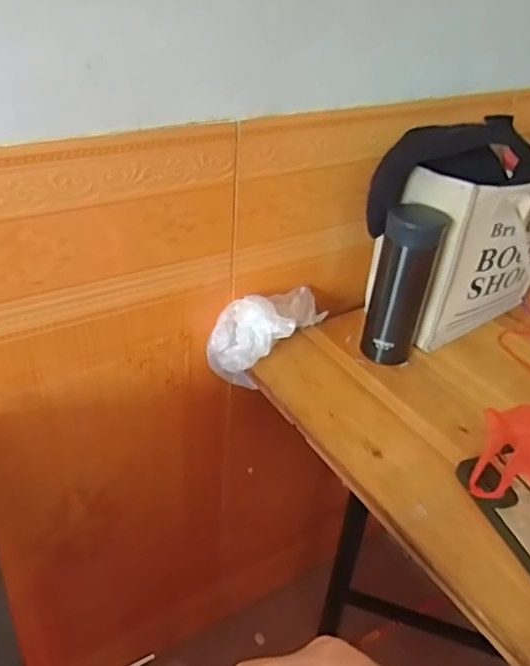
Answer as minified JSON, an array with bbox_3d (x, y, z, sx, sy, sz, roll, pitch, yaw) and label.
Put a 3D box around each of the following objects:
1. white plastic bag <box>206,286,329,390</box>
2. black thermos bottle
[{"bbox_3d":[0.002,0.002,0.730,0.097,0.122,0.163,23,40,23],"label":"white plastic bag"},{"bbox_3d":[0.165,-0.058,0.686,0.065,0.188,0.070,16,38,15],"label":"black thermos bottle"}]

